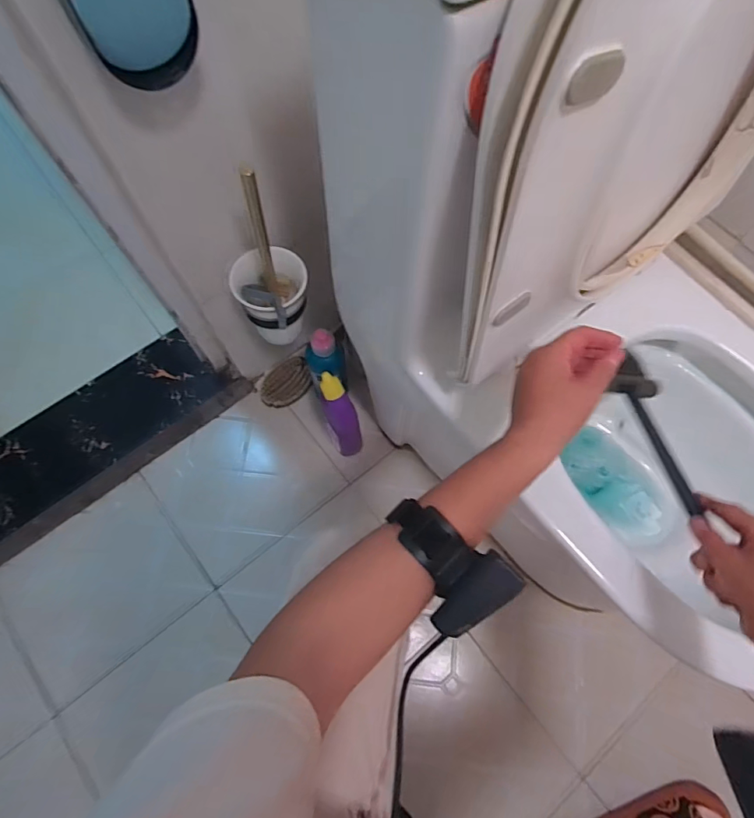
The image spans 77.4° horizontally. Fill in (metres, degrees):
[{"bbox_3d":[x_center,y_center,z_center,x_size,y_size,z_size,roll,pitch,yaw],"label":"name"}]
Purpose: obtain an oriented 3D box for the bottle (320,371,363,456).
[{"bbox_3d":[-0.061,0.016,0.811,0.062,0.229,0.079,-15,71,-6],"label":"bottle"}]

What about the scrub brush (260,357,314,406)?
[{"bbox_3d":[-0.179,-0.052,0.921,0.106,0.026,0.080,-38,75,-13],"label":"scrub brush"}]

